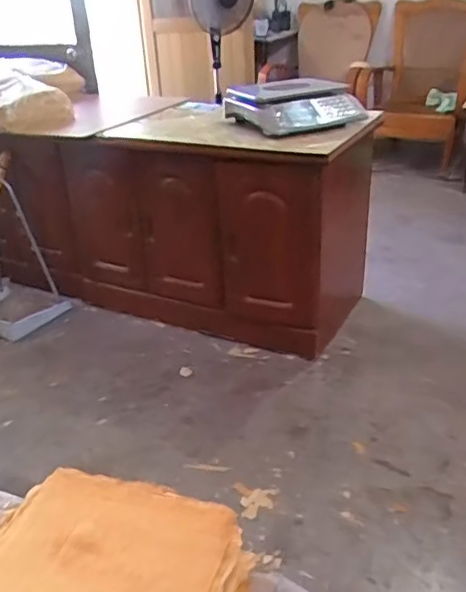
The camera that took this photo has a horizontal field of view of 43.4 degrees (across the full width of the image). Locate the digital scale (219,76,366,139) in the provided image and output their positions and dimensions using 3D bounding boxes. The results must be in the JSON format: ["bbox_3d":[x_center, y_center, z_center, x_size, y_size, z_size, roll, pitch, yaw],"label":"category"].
[{"bbox_3d":[0.185,-0.602,1.842,0.314,0.141,0.357,-16,31,-22],"label":"digital scale"}]

